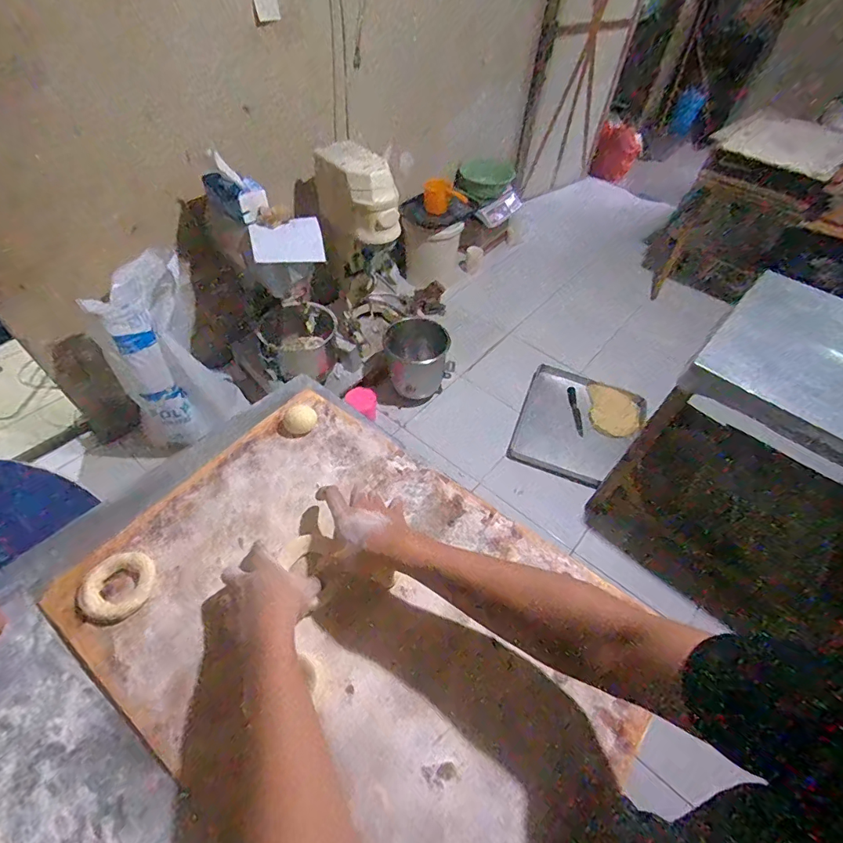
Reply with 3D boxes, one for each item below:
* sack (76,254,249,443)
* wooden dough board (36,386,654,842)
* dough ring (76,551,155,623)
[{"bbox_3d":[-0.906,-0.215,1.587,0.369,0.591,0.296,-31,60,-24],"label":"sack"},{"bbox_3d":[-0.076,0.223,0.520,0.594,0.018,0.432,32,57,21],"label":"wooden dough board"},{"bbox_3d":[-0.355,0.193,0.519,0.073,0.014,0.078,1,52,-2],"label":"dough ring"}]

